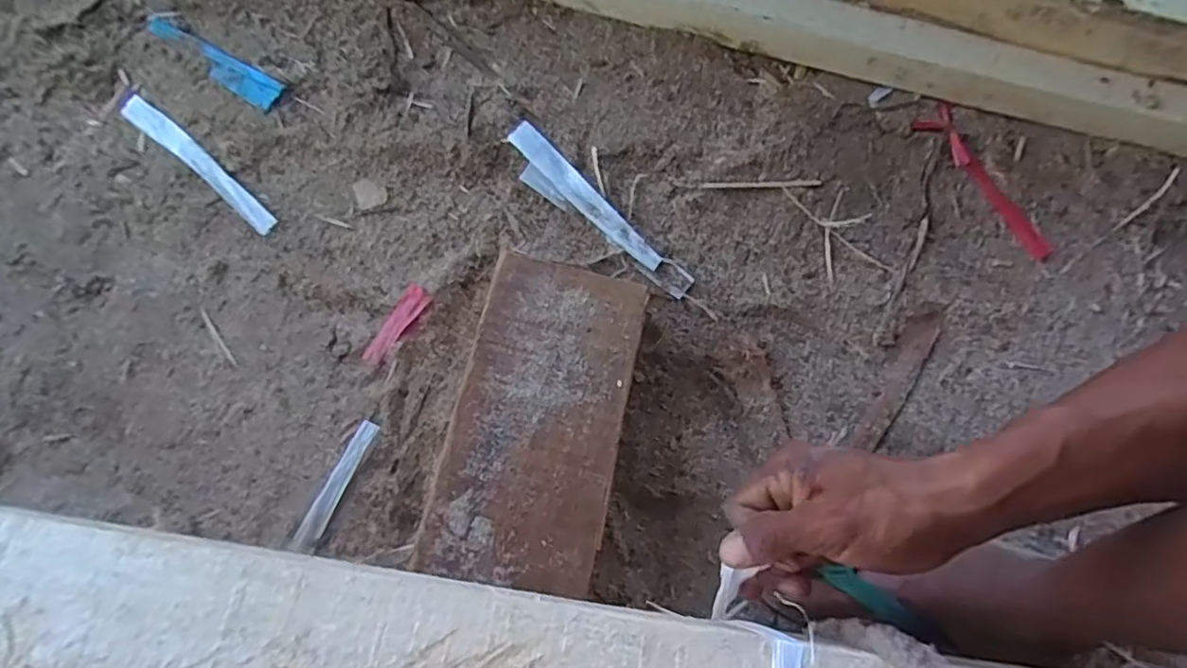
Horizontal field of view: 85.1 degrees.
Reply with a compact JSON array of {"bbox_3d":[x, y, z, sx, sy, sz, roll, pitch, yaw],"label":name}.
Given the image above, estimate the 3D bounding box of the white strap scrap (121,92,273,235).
[{"bbox_3d":[-0.352,-0.154,0.577,0.181,0.005,0.024,39,93,6],"label":"white strap scrap"}]

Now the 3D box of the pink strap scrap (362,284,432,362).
[{"bbox_3d":[-0.167,-0.008,0.547,0.022,0.005,0.074,37,88,12],"label":"pink strap scrap"}]

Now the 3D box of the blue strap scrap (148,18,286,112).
[{"bbox_3d":[-0.349,-0.250,0.591,0.150,0.006,0.031,29,70,9],"label":"blue strap scrap"}]

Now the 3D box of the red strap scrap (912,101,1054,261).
[{"bbox_3d":[0.399,-0.152,0.655,0.044,0.013,0.185,-40,91,-16],"label":"red strap scrap"}]

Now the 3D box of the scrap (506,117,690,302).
[{"bbox_3d":[0.002,-0.109,0.588,0.211,0.007,0.039,43,88,3],"label":"scrap"}]

